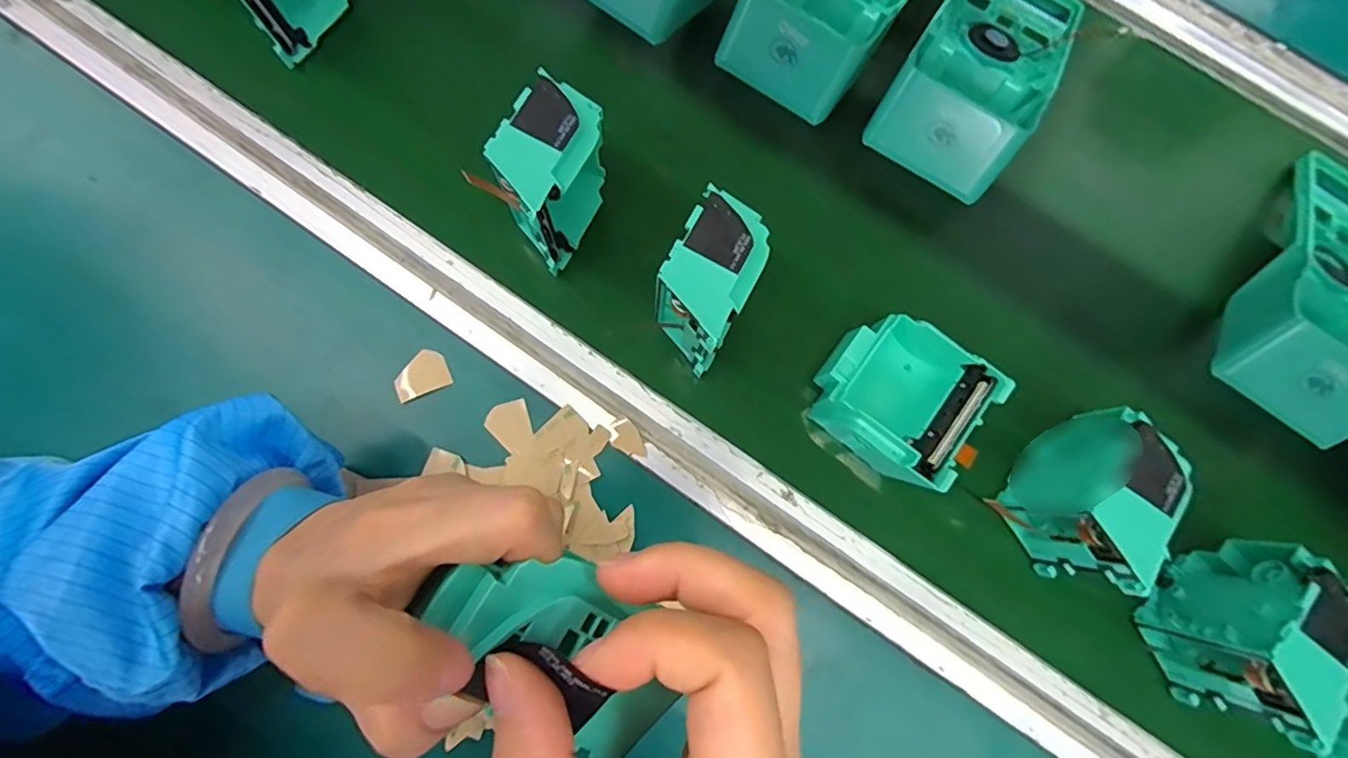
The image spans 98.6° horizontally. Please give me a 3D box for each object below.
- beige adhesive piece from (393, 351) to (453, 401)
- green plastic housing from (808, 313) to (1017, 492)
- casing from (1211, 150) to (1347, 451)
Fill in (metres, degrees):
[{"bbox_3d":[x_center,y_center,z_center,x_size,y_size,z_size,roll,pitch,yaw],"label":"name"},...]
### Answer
[{"bbox_3d":[-0.141,-0.003,0.321,0.030,0.004,0.023,-23,77,-7],"label":"beige adhesive piece"},{"bbox_3d":[0.124,0.010,0.318,0.083,0.035,0.076,40,78,8],"label":"green plastic housing"},{"bbox_3d":[0.397,-0.056,0.342,0.093,0.045,0.191,35,77,8],"label":"casing"}]

